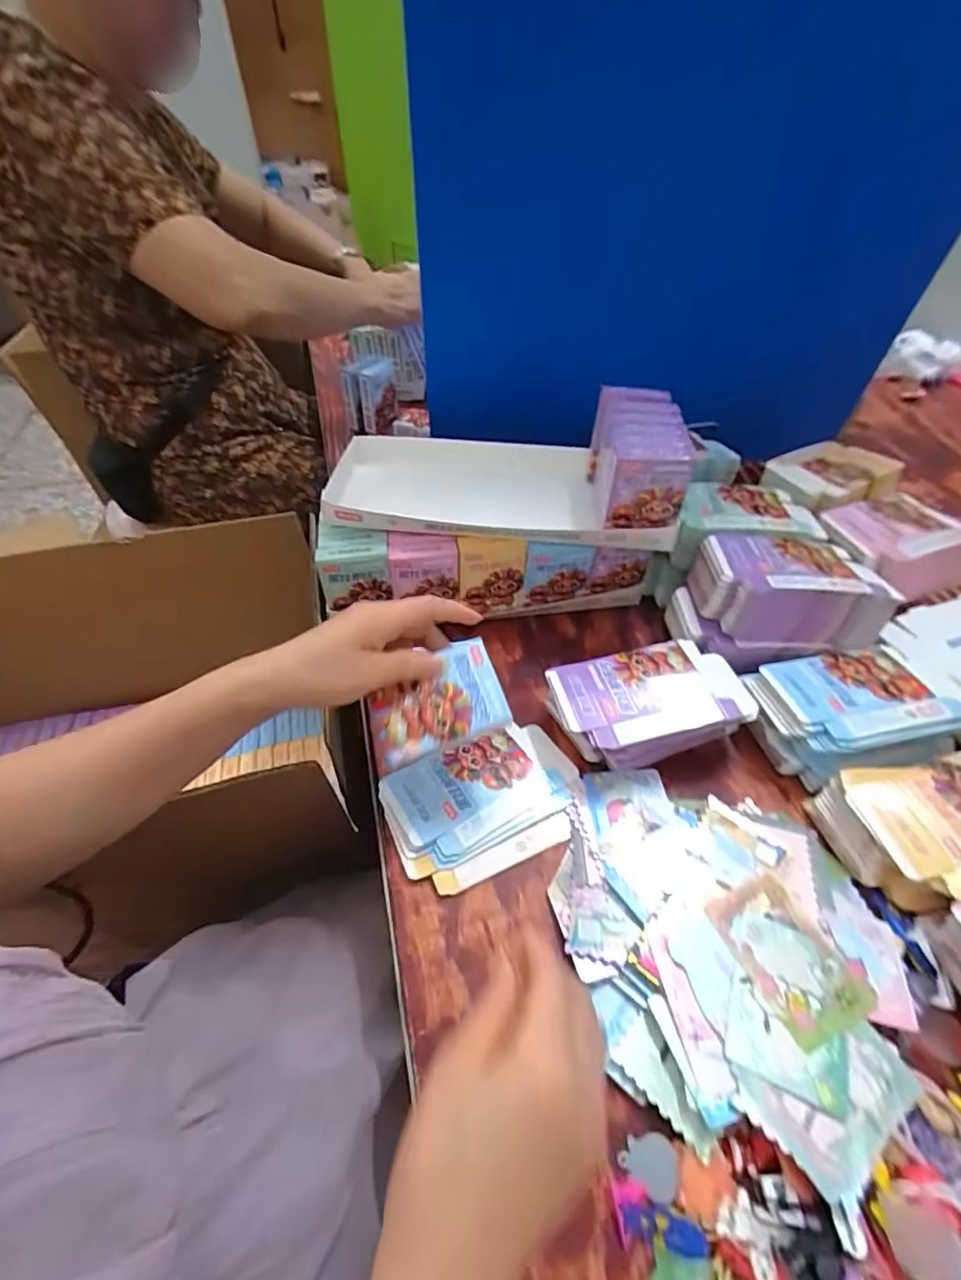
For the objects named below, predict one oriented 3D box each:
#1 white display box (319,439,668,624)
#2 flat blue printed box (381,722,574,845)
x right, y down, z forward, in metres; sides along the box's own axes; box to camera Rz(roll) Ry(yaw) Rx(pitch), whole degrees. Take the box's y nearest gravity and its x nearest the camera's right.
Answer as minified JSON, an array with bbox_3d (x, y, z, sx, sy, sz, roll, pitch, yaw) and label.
[{"bbox_3d":[0.007,-0.121,0.562,0.322,0.119,0.171,-3,48,-2],"label":"white display box"},{"bbox_3d":[-0.001,0.115,0.431,0.149,0.006,0.070,-16,51,-20],"label":"flat blue printed box"}]

